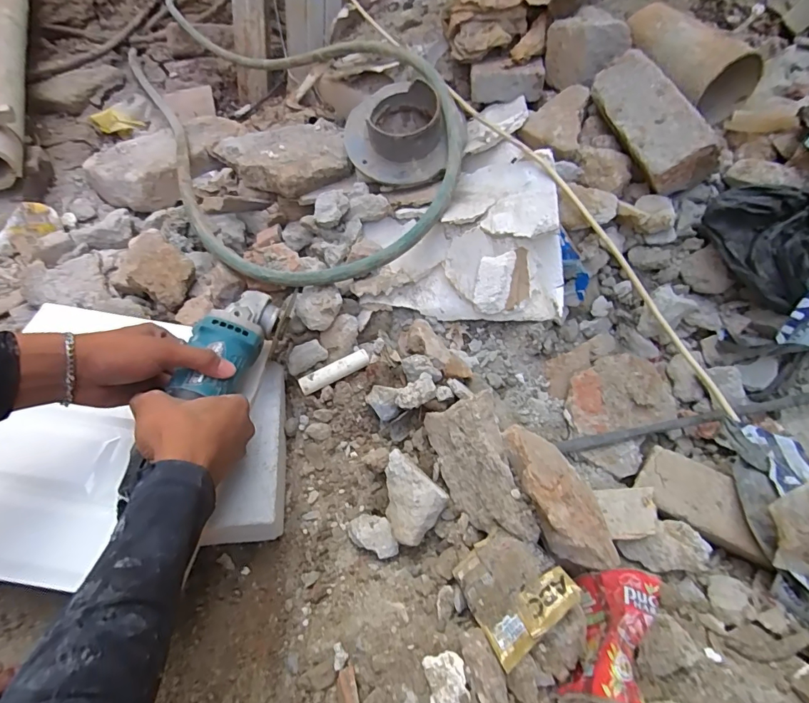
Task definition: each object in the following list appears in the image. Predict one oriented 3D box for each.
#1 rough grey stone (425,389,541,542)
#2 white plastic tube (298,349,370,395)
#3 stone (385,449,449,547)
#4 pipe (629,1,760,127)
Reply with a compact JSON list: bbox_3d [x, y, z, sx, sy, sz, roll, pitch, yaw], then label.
[{"bbox_3d":[0.077,0.127,0.486,0.027,0.101,0.158,0,58,-34],"label":"rough grey stone"},{"bbox_3d":[-0.088,0.028,0.568,0.090,0.025,0.021,-23,60,-18],"label":"white plastic tube"},{"bbox_3d":[-0.002,0.160,0.490,0.086,0.050,0.067,39,62,21],"label":"stone"},{"bbox_3d":[0.386,-0.412,0.639,0.076,0.090,0.200,-26,61,-19],"label":"pipe"}]

